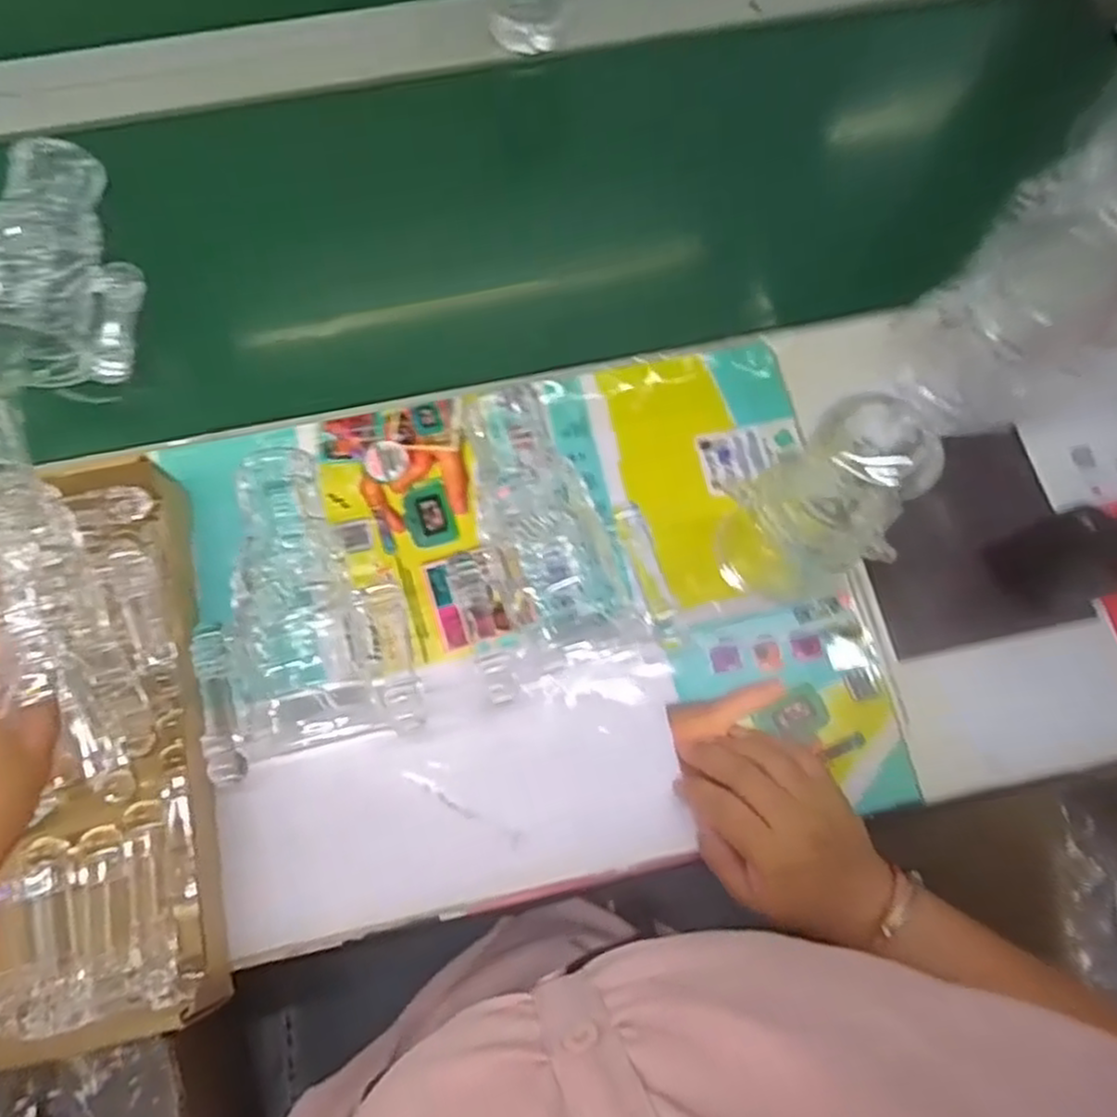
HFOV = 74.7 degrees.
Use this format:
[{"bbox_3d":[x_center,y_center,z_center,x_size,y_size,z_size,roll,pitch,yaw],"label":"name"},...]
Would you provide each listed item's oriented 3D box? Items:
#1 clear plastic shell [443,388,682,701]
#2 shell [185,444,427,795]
[{"bbox_3d":[-0.009,-0.008,0.461,0.118,0.049,0.196,-17,74,-6],"label":"clear plastic shell"},{"bbox_3d":[-0.159,0.025,0.447,0.121,0.045,0.180,-15,74,-6],"label":"shell"}]

